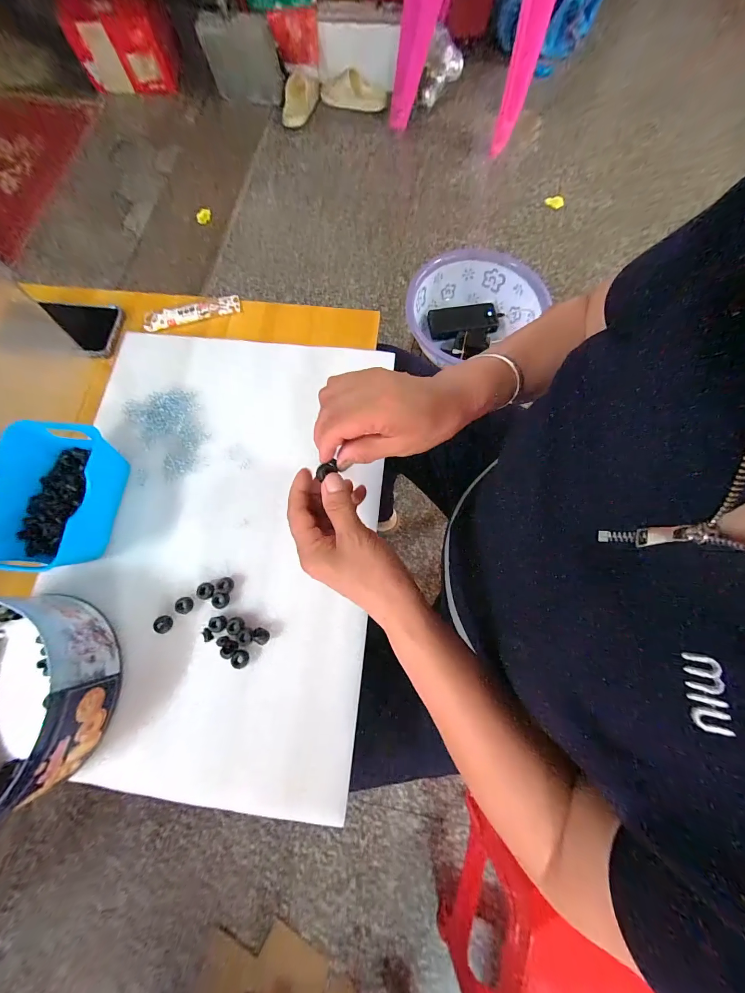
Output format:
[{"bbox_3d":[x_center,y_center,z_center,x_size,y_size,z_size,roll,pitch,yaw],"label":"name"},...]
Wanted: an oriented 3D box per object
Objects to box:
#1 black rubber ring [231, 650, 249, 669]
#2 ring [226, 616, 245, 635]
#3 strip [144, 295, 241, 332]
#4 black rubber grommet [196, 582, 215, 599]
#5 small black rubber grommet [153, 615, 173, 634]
[{"bbox_3d":[-0.137,0.169,0.340,0.016,0.006,0.018,15,76,5],"label":"black rubber ring"},{"bbox_3d":[-0.146,0.137,0.349,0.018,0.005,0.017,0,75,1],"label":"ring"},{"bbox_3d":[-0.256,-0.261,0.466,0.133,0.006,0.025,-15,93,-2],"label":"strip"},{"bbox_3d":[-0.183,0.104,0.360,0.020,0.007,0.018,-1,75,1],"label":"black rubber grommet"},{"bbox_3d":[-0.224,0.137,0.350,0.016,0.008,0.018,-18,75,-3],"label":"small black rubber grommet"}]

